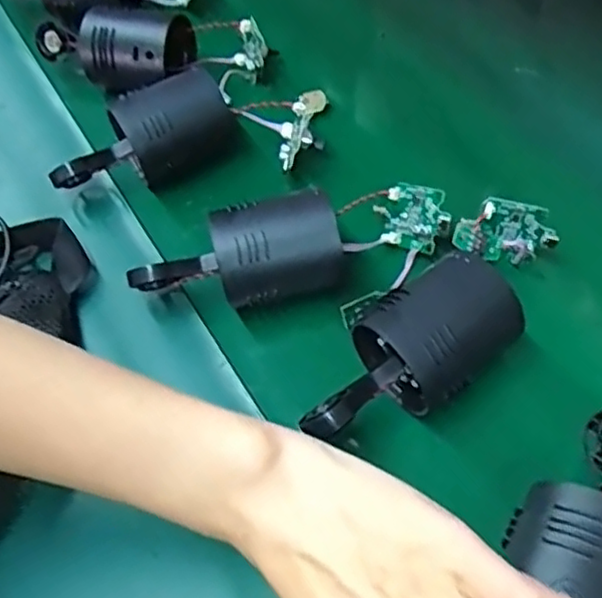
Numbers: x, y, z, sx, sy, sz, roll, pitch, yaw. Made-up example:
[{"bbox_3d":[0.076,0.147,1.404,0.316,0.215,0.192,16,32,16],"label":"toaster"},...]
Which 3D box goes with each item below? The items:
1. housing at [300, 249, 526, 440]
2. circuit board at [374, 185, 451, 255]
[{"bbox_3d":[0.049,0.028,0.326,0.113,0.044,0.048,-34,61,-17],"label":"housing"},{"bbox_3d":[0.063,-0.047,0.394,0.044,0.035,0.008,19,15,33],"label":"circuit board"}]

